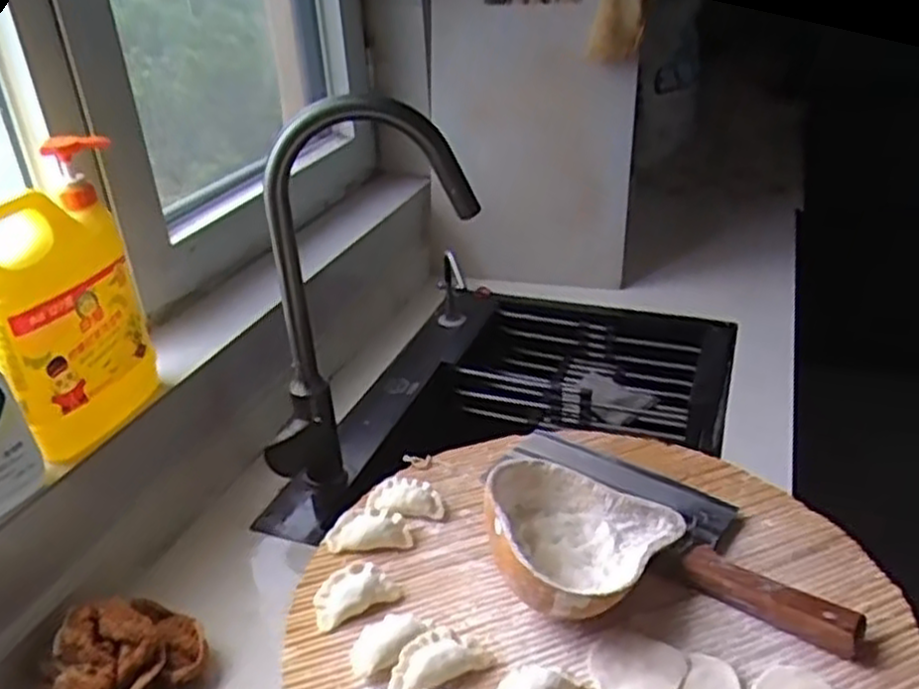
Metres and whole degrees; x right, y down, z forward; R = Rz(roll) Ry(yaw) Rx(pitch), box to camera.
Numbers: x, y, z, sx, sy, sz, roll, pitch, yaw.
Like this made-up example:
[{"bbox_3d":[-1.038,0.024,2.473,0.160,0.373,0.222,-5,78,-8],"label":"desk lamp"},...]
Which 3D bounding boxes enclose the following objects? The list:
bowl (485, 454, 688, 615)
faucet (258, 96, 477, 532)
[{"bbox_3d":[0.082,0.141,0.541,0.129,0.069,0.122,-3,30,1],"label":"bowl"},{"bbox_3d":[-0.095,-0.019,0.774,0.234,0.426,0.054,-12,31,-15],"label":"faucet"}]

